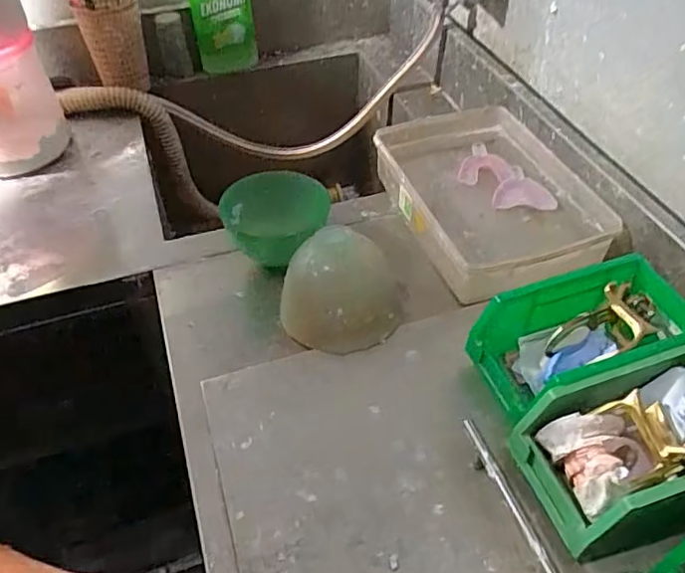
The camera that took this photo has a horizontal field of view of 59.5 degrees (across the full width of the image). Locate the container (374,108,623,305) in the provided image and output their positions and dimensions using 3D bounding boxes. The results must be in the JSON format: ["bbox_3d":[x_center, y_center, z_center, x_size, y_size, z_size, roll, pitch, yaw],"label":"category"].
[{"bbox_3d":[0.167,-0.106,0.703,0.195,0.053,0.280,-12,47,-10],"label":"container"}]

